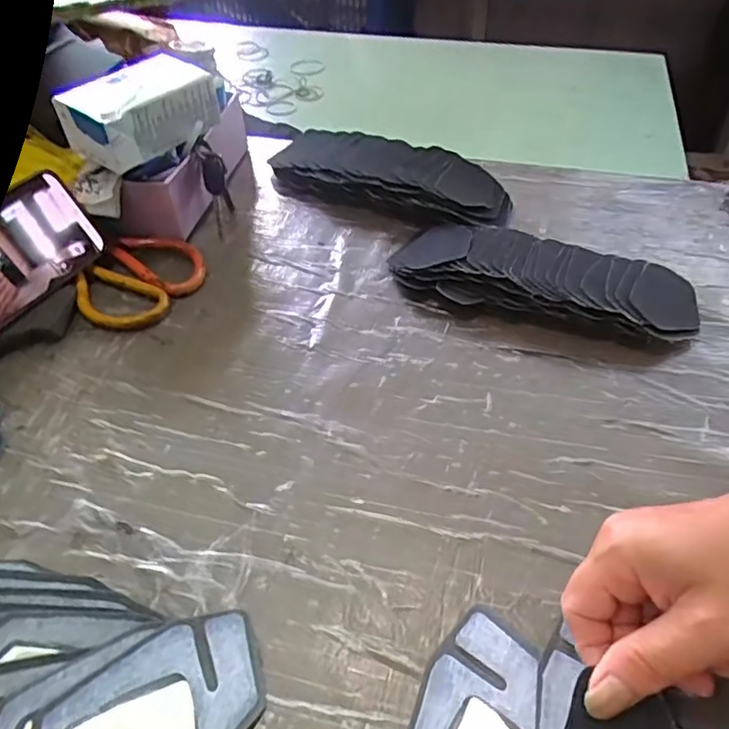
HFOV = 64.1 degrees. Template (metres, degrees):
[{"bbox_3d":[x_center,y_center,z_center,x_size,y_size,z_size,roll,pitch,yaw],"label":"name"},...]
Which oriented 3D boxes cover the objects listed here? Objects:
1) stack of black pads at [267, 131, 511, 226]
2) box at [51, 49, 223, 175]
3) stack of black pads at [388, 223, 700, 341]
[{"bbox_3d":[0.020,-0.177,0.545,0.229,0.036,0.082,19,52,17],"label":"stack of black pads"},{"bbox_3d":[-0.174,-0.204,0.461,0.068,0.044,0.117,26,53,23],"label":"box"},{"bbox_3d":[0.137,-0.069,0.449,0.220,0.031,0.082,13,50,13],"label":"stack of black pads"}]

